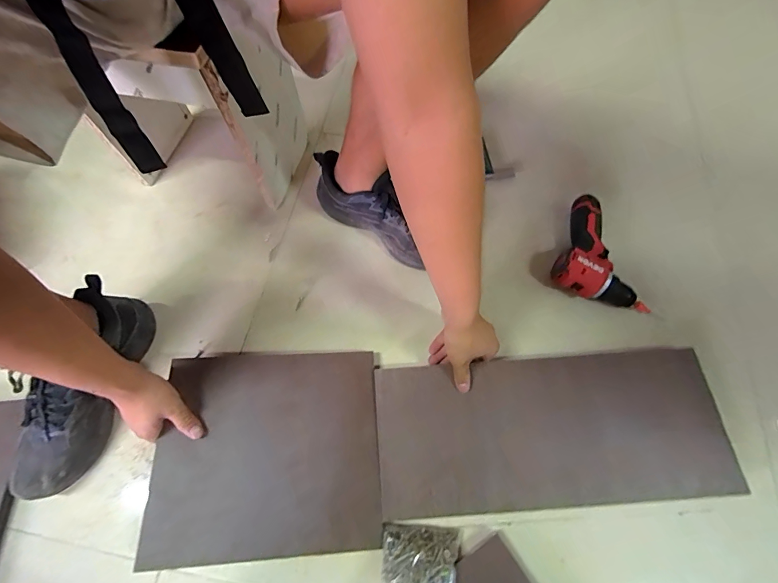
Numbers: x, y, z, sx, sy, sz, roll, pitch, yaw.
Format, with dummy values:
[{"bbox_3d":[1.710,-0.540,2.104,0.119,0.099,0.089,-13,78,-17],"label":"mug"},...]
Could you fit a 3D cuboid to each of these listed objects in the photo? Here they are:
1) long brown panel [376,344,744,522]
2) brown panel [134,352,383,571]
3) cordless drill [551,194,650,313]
[{"bbox_3d":[0.225,0.196,0.533,0.477,0.026,0.197,-5,64,1],"label":"long brown panel"},{"bbox_3d":[-0.164,0.217,0.521,0.293,0.016,0.257,-1,65,-6],"label":"brown panel"},{"bbox_3d":[0.375,-0.066,0.643,0.157,0.065,0.212,22,67,12],"label":"cordless drill"}]

